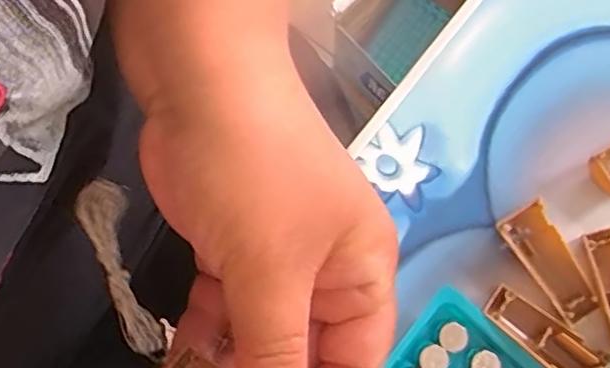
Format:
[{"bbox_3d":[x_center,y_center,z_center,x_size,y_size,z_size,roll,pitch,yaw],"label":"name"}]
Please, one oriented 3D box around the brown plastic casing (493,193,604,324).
[{"bbox_3d":[0.099,0.032,0.249,0.019,0.006,0.048,-32,80,-5],"label":"brown plastic casing"}]

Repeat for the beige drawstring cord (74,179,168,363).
[{"bbox_3d":[-0.068,0.033,0.233,0.018,0.007,0.070,-17,99,-2],"label":"beige drawstring cord"}]

